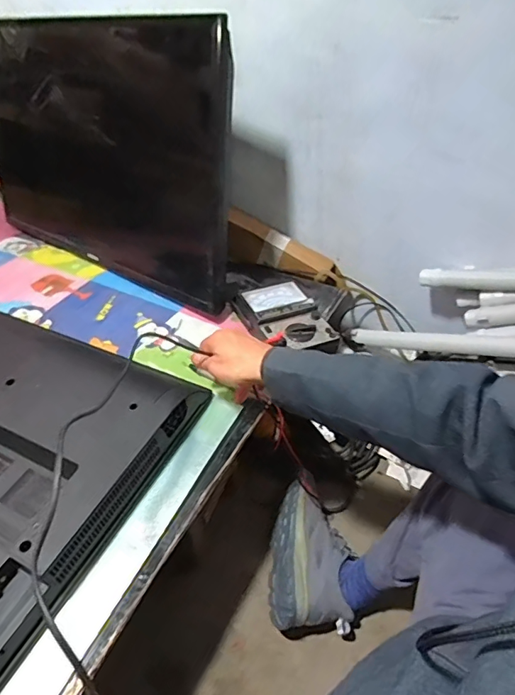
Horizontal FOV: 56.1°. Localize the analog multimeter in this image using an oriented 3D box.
[{"bbox_3d":[0.052,-0.045,0.799,0.102,0.050,0.157,-21,45,-16],"label":"analog multimeter"}]

